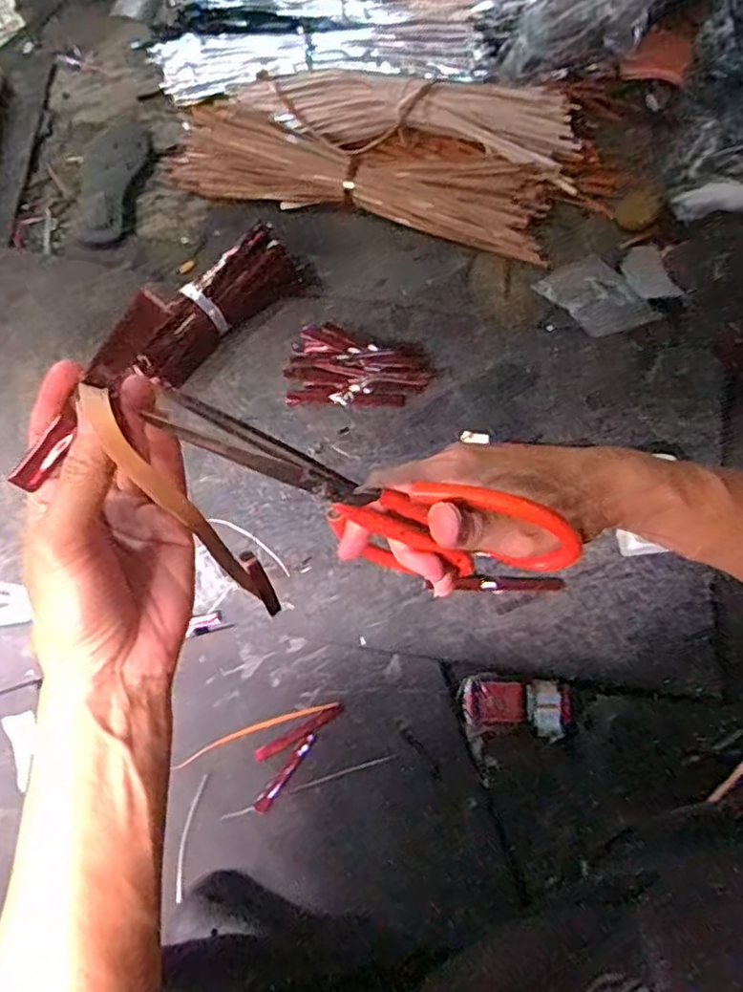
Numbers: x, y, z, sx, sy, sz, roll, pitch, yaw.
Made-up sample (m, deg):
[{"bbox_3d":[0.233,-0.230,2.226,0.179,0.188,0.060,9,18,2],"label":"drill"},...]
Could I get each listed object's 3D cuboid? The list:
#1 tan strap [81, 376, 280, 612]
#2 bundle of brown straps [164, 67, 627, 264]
[{"bbox_3d":[-0.088,0.014,0.348,0.027,0.206,0.020,29,71,24],"label":"tan strap"},{"bbox_3d":[0.033,-0.490,0.941,0.645,0.097,0.273,7,70,0],"label":"bundle of brown straps"}]

